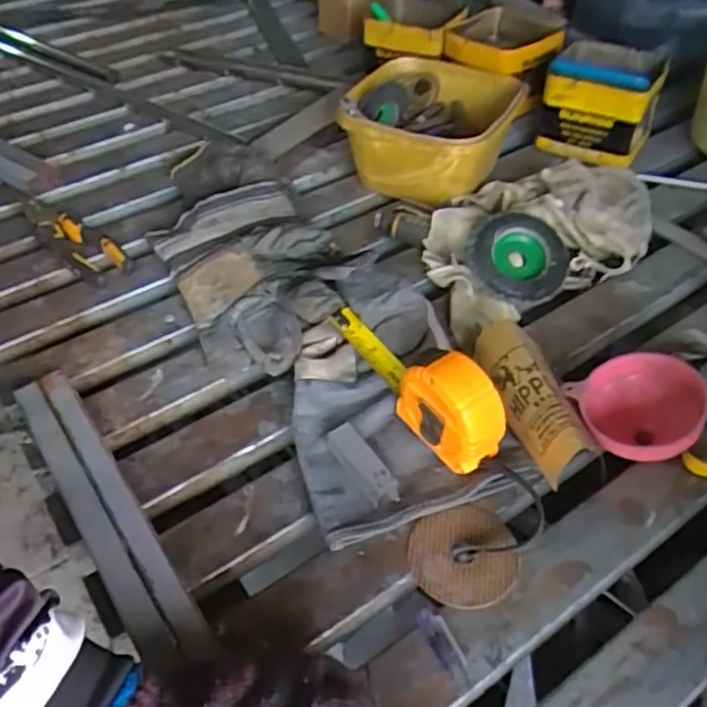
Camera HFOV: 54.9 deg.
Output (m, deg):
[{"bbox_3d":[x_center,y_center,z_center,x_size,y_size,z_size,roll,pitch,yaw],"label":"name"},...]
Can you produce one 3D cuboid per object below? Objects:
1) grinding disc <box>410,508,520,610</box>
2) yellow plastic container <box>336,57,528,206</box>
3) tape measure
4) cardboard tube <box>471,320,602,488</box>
[{"bbox_3d":[0.073,0.134,0.454,0.070,0.010,0.070,-5,46,-3],"label":"grinding disc"},{"bbox_3d":[0.084,-0.248,0.761,0.175,0.086,0.176,12,47,14],"label":"yellow plastic container"},{"bbox_3d":[0.039,0.015,0.517,0.039,0.082,0.172,-32,53,-26],"label":"tape measure"},{"bbox_3d":[0.132,0.034,0.516,0.041,0.050,0.139,-12,47,-10],"label":"cardboard tube"}]

